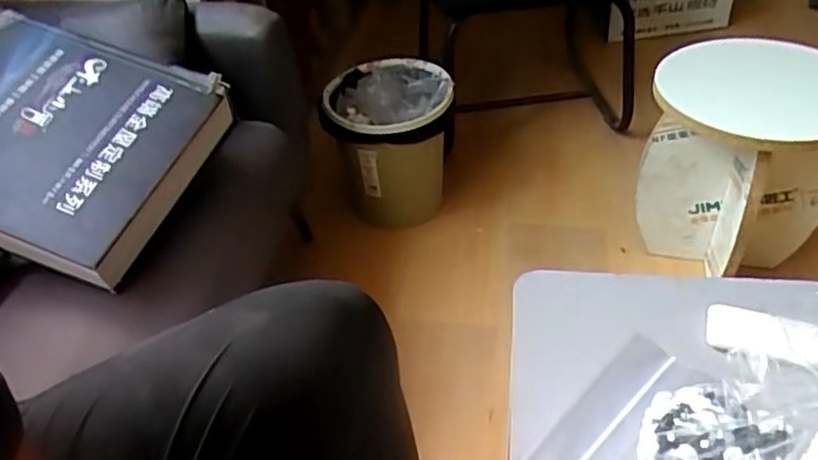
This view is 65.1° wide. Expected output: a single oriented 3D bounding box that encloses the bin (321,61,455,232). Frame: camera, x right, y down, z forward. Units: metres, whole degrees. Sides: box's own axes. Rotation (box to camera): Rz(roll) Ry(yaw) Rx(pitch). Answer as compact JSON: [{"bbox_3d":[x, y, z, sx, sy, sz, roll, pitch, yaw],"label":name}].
[{"bbox_3d":[-0.038,-0.190,1.372,0.264,0.253,0.284,-2,41,4],"label":"bin"}]

